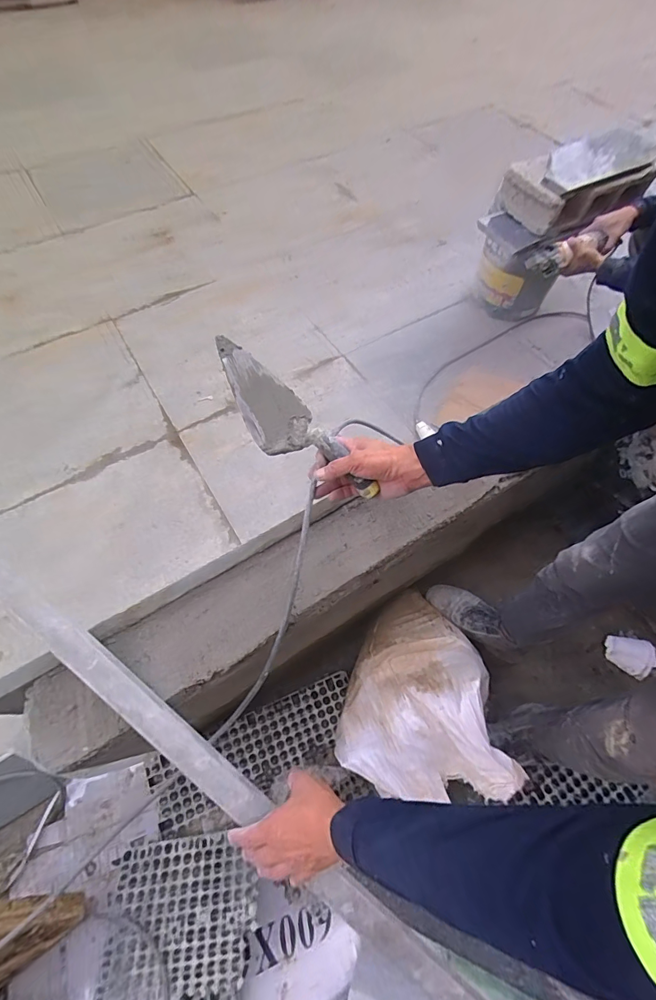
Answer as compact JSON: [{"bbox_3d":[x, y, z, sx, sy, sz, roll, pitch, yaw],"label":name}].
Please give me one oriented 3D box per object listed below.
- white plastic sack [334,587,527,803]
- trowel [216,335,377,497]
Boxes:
[{"bbox_3d":[0.184,0.397,0.898,0.306,0.256,0.448,1,62,0],"label":"white plastic sack"},{"bbox_3d":[-0.054,-0.107,0.604,0.299,0.061,0.103,46,68,4],"label":"trowel"}]

